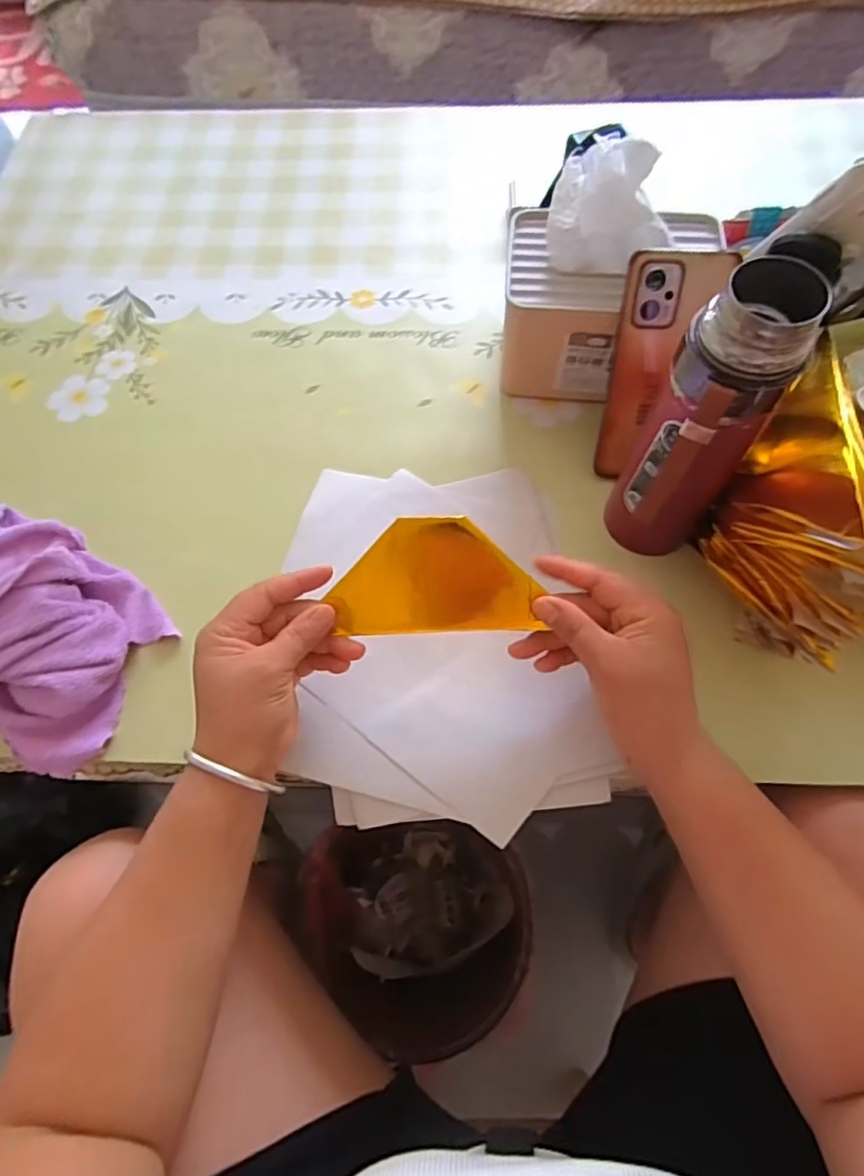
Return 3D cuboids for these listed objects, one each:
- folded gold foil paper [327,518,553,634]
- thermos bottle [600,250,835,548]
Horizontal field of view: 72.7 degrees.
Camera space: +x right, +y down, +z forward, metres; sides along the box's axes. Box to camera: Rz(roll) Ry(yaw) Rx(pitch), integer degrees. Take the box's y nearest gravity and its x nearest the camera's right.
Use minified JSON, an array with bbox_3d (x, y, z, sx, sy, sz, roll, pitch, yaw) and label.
[{"bbox_3d":[0.002,-0.006,0.377,0.127,0.014,0.077,-2,107,-3],"label":"folded gold foil paper"},{"bbox_3d":[0.163,-0.090,0.361,0.063,0.206,0.065,36,72,16],"label":"thermos bottle"}]

